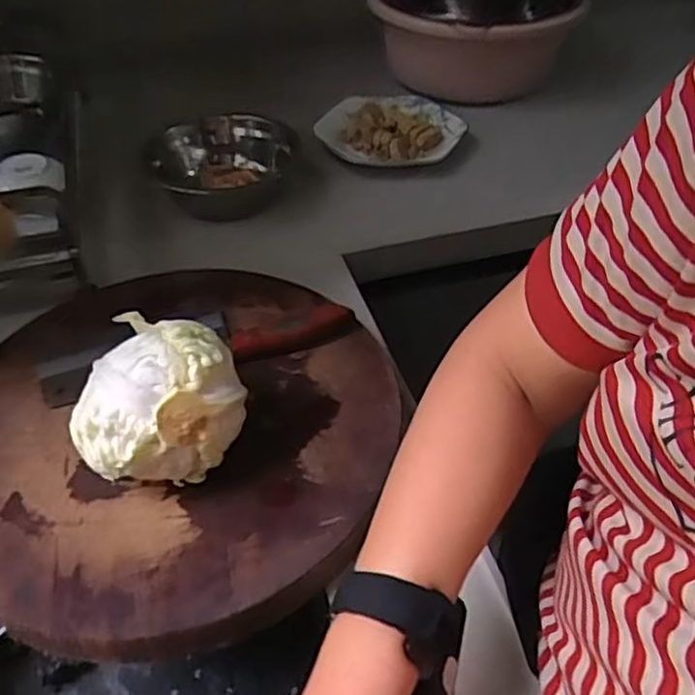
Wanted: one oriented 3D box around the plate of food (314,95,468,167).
[{"bbox_3d":[0.058,-0.305,0.941,0.197,0.031,0.176,-14,45,-12],"label":"plate of food"}]

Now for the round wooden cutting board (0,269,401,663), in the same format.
[{"bbox_3d":[-0.143,0.062,0.558,0.350,0.033,0.355,-1,44,1],"label":"round wooden cutting board"}]

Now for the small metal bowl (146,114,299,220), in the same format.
[{"bbox_3d":[-0.155,-0.226,0.848,0.170,0.063,0.192,2,44,4],"label":"small metal bowl"}]

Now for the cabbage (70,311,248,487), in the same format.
[{"bbox_3d":[-0.137,0.047,0.483,0.100,0.110,0.109,-1,44,1],"label":"cabbage"}]

